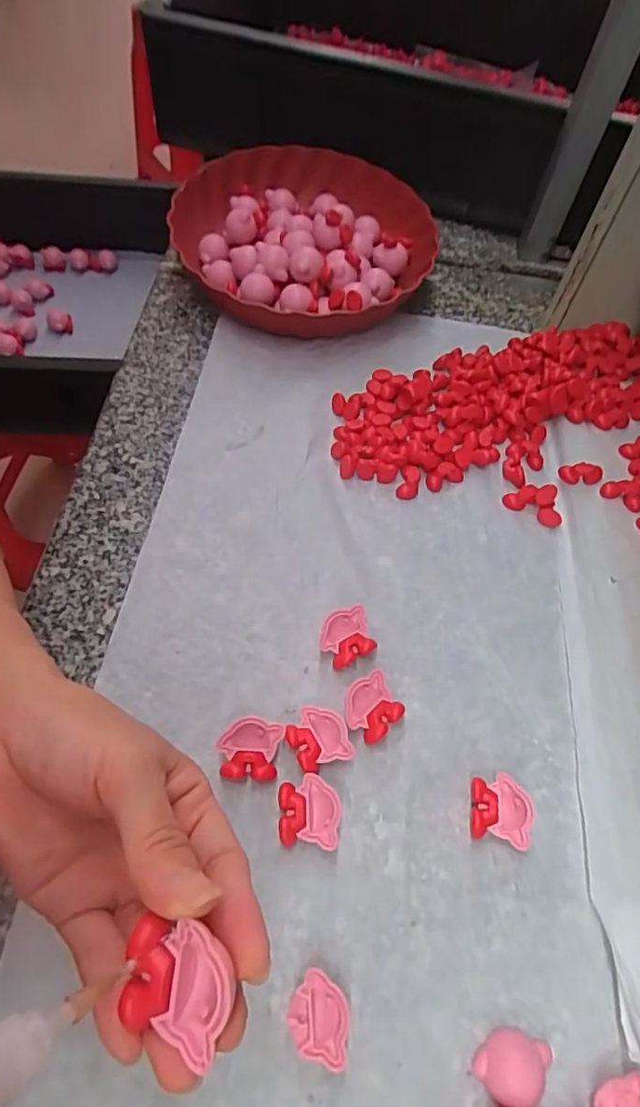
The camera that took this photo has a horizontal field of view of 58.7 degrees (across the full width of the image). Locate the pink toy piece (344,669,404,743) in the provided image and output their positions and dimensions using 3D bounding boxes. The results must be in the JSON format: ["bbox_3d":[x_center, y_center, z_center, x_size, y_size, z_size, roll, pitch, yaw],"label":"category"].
[{"bbox_3d":[0.031,0.094,0.346,0.033,0.017,0.036,40,64,17],"label":"pink toy piece"}]

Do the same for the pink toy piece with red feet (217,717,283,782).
[{"bbox_3d":[-0.040,0.114,0.328,0.036,0.018,0.032,3,59,-3],"label":"pink toy piece with red feet"}]

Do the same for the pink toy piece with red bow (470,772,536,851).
[{"bbox_3d":[0.102,0.146,0.324,0.034,0.015,0.036,9,59,0],"label":"pink toy piece with red bow"}]

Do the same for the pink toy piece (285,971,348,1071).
[{"bbox_3d":[-0.001,0.220,0.271,0.028,0.014,0.034,7,59,-1],"label":"pink toy piece"}]

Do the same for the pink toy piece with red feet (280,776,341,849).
[{"bbox_3d":[-0.006,0.143,0.314,0.033,0.015,0.035,1,60,-5],"label":"pink toy piece with red feet"}]

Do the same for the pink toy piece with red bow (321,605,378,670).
[{"bbox_3d":[0.017,0.054,0.368,0.034,0.016,0.031,-25,65,-18],"label":"pink toy piece with red bow"}]

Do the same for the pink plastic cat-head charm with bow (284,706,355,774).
[{"bbox_3d":[-0.002,0.109,0.334,0.033,0.017,0.035,-17,63,-15],"label":"pink plastic cat-head charm with bow"}]

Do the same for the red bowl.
[{"bbox_3d":[-0.010,-0.300,0.542,0.218,0.063,0.231,2,59,-4],"label":"red bowl"}]

